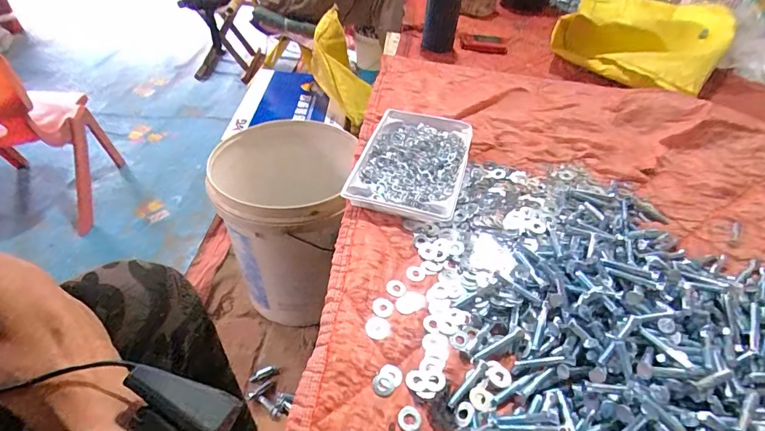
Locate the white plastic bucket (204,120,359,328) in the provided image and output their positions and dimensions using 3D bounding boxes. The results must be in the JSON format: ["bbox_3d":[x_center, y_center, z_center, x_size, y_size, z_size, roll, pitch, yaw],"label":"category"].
[{"bbox_3d":[-0.197,0.023,0.913,0.270,0.345,0.284,0,44,0],"label":"white plastic bucket"}]

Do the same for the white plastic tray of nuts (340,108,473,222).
[{"bbox_3d":[0.046,-0.085,0.643,0.154,0.030,0.233,12,45,10],"label":"white plastic tray of nuts"}]

